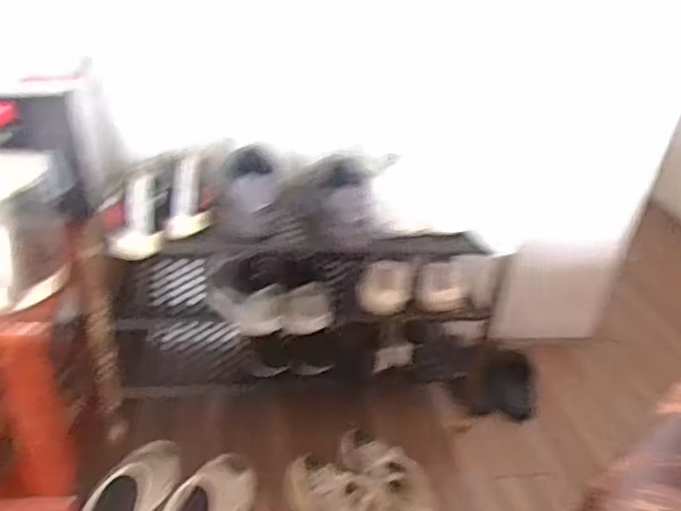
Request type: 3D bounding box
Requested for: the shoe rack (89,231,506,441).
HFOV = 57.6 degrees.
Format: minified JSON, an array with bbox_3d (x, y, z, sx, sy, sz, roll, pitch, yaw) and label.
[{"bbox_3d":[-0.056,0.137,1.270,0.789,0.408,0.252,3,31,-7],"label":"shoe rack"}]

